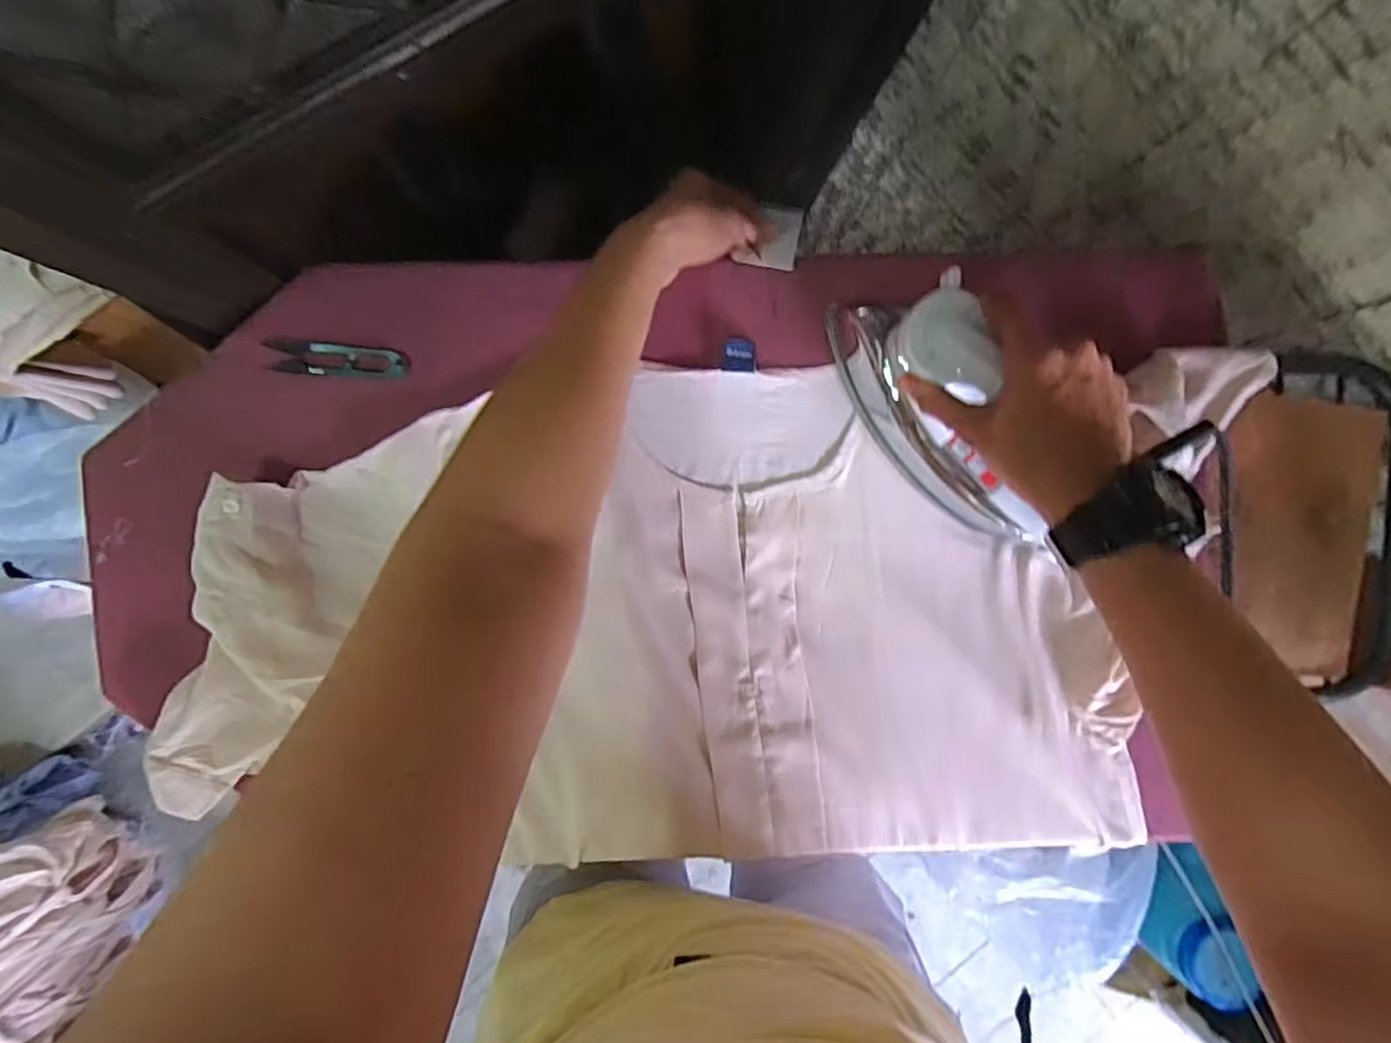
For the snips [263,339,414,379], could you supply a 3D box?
[{"bbox_3d":[-0.259,-0.118,0.473,0.099,0.012,0.023,2,94,-2],"label":"snips"}]

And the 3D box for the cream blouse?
[{"bbox_3d":[0.004,0.079,0.480,0.806,0.043,0.374,-3,94,-1],"label":"cream blouse"}]

